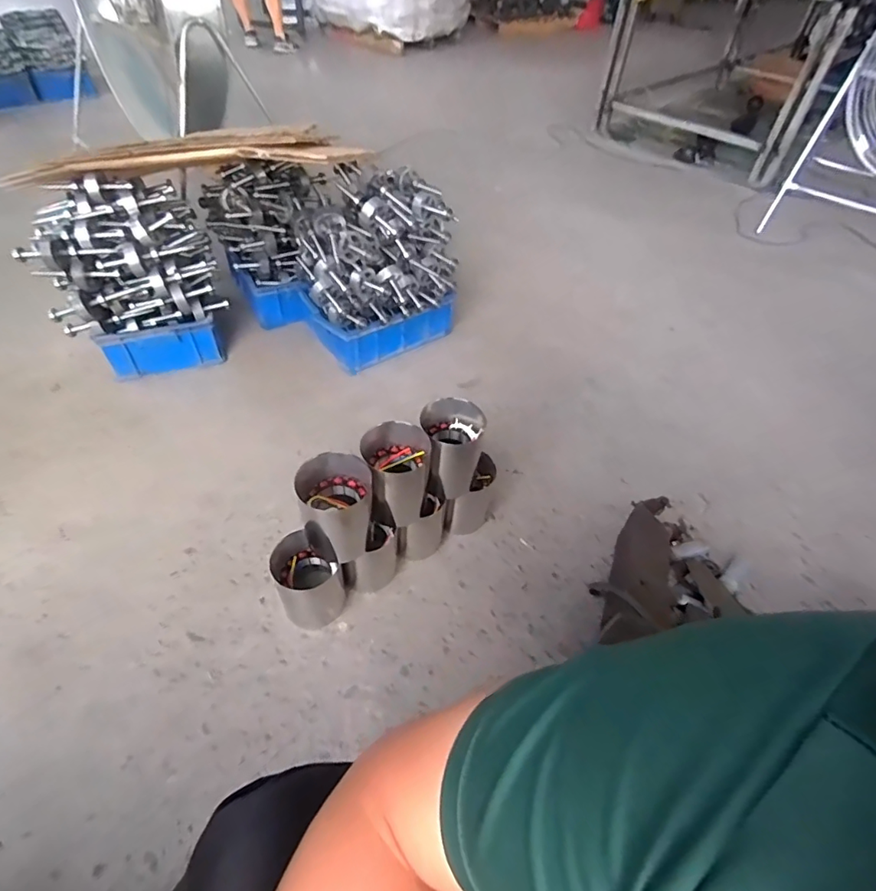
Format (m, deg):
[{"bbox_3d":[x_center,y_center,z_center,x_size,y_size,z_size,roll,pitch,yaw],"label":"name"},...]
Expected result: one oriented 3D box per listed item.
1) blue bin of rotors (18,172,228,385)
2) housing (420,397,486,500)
[{"bbox_3d":[-0.816,-0.475,1.350,0.395,0.398,0.395,-16,53,-19],"label":"blue bin of rotors"},{"bbox_3d":[0.022,0.006,0.971,0.118,0.165,0.123,2,48,-2],"label":"housing"}]

